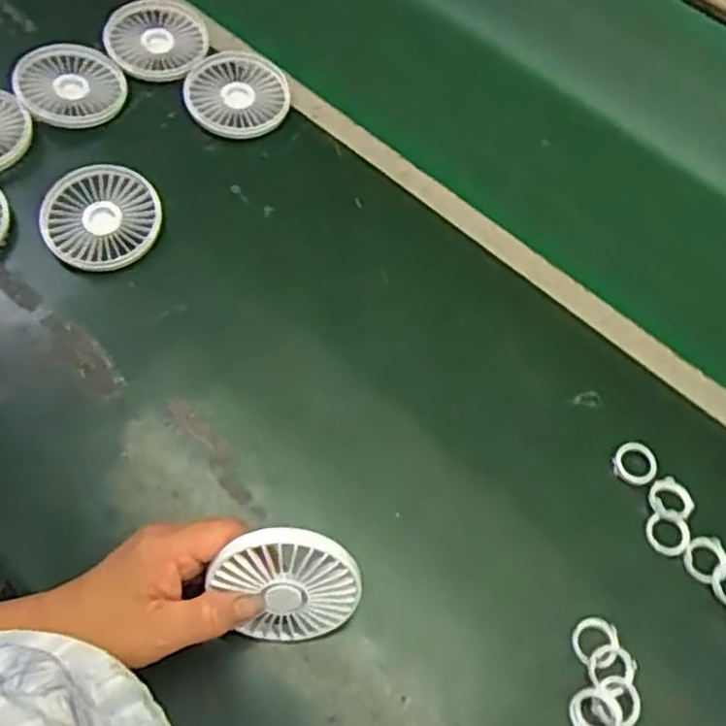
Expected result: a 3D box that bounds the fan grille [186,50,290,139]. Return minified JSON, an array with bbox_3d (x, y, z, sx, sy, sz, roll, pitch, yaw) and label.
[{"bbox_3d":[-0.110,-0.235,0.661,0.090,0.009,0.090,3,69,-7],"label":"fan grille"}]

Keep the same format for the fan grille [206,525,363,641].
[{"bbox_3d":[-0.040,0.131,0.436,0.076,0.088,0.015,-13,30,6],"label":"fan grille"}]

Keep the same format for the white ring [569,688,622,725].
[{"bbox_3d":[0.139,0.209,0.449,0.029,0.009,0.027,2,62,-4],"label":"white ring"}]

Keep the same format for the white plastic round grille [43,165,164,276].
[{"bbox_3d":[-0.203,-0.115,0.591,0.086,0.019,0.090,2,62,-4],"label":"white plastic round grille"}]

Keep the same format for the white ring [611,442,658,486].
[{"bbox_3d":[0.192,0.071,0.531,0.029,0.004,0.031,2,62,-4],"label":"white ring"}]

